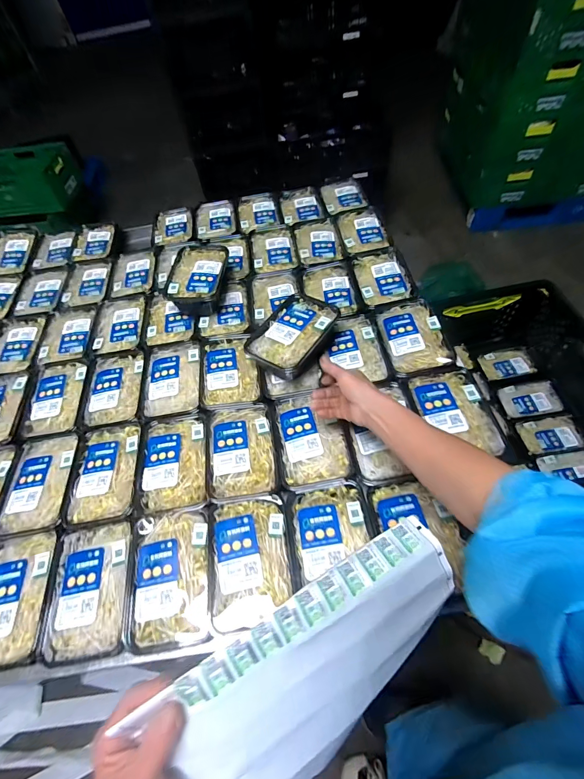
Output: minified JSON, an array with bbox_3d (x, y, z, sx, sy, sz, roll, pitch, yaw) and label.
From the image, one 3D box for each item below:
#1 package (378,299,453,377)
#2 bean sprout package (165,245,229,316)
[{"bbox_3d":[0.239,-0.109,0.707,0.112,0.033,0.179,-11,56,0],"label":"package"},{"bbox_3d":[-0.208,-0.253,0.824,0.127,0.073,0.177,-2,57,6],"label":"bean sprout package"}]

